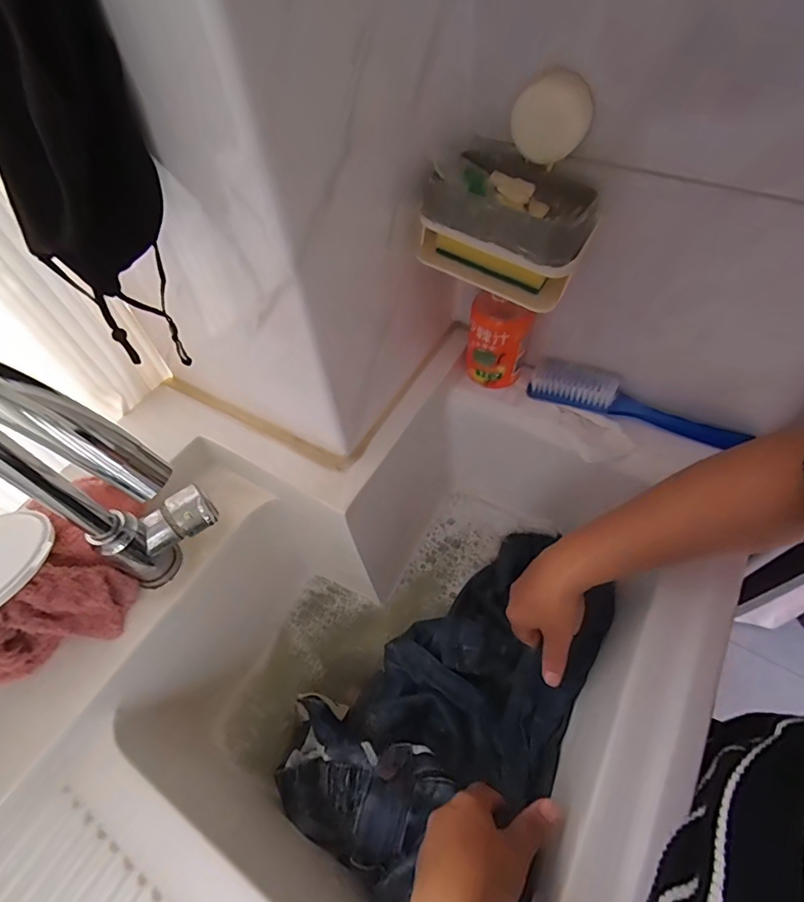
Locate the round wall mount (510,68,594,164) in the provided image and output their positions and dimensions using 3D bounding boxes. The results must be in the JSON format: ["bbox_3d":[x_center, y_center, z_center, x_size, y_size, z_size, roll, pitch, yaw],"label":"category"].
[{"bbox_3d":[0.108,-0.242,0.339,0.054,0.054,0.014,10,57,10],"label":"round wall mount"}]

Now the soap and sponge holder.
[{"bbox_3d":[0.086,-0.183,0.380,0.133,0.080,0.089,27,62,20],"label":"soap and sponge holder"}]

